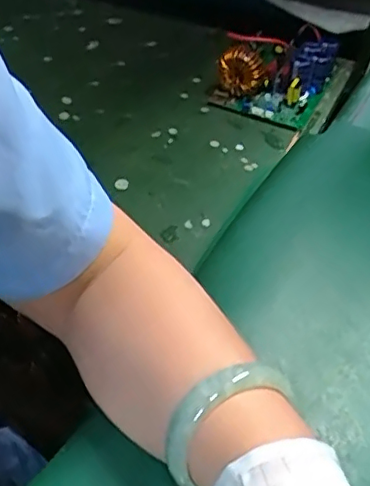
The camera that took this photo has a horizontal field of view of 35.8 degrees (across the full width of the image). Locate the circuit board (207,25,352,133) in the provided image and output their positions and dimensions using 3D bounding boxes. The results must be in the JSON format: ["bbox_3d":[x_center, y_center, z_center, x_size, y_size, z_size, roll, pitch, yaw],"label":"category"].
[{"bbox_3d":[0.135,-0.238,0.777,0.154,0.062,0.187,22,49,15],"label":"circuit board"}]

